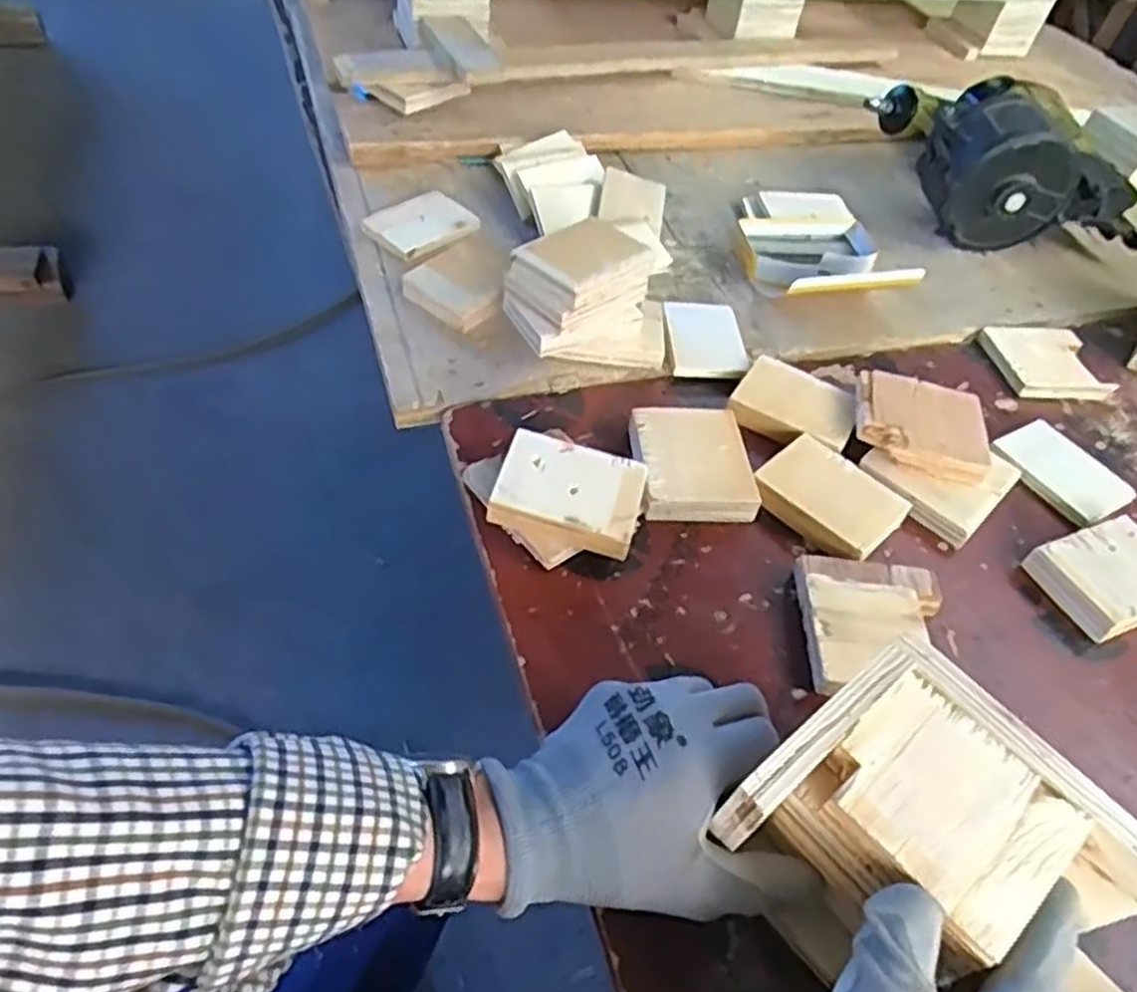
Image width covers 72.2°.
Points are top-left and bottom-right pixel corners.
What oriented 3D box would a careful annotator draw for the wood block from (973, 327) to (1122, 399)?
[{"bbox_3d":[0.417,-0.118,0.685,0.095,0.010,0.089,0,49,-7],"label":"wood block"}]

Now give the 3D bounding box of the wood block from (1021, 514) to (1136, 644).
[{"bbox_3d":[0.370,0.055,0.532,0.094,0.023,0.070,-16,53,-20],"label":"wood block"}]

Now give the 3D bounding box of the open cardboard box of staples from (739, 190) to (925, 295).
[{"bbox_3d":[0.238,-0.244,0.753,0.129,0.046,0.194,0,49,-7],"label":"open cardboard box of staples"}]

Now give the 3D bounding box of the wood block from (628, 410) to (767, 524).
[{"bbox_3d":[0.087,-0.024,0.559,0.079,0.029,0.096,-1,49,-8],"label":"wood block"}]

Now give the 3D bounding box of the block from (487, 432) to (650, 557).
[{"bbox_3d":[0.001,-0.003,0.501,0.091,0.016,0.069,15,54,3],"label":"block"}]

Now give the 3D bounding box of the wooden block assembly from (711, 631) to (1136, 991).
[{"bbox_3d":[0.160,0.153,0.338,0.120,0.059,0.139,-32,59,-30],"label":"wooden block assembly"}]

